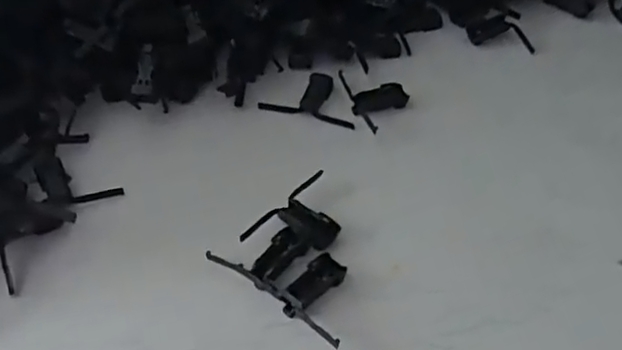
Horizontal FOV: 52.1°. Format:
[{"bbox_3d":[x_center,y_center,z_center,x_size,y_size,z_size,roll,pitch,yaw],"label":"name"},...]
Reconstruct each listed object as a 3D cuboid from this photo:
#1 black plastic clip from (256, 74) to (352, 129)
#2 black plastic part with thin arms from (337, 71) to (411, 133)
[{"bbox_3d":[0.003,-0.067,0.545,0.080,0.010,0.051,15,48,13],"label":"black plastic clip"},{"bbox_3d":[0.059,-0.064,0.541,0.051,0.010,0.075,-10,47,-10],"label":"black plastic part with thin arms"}]

